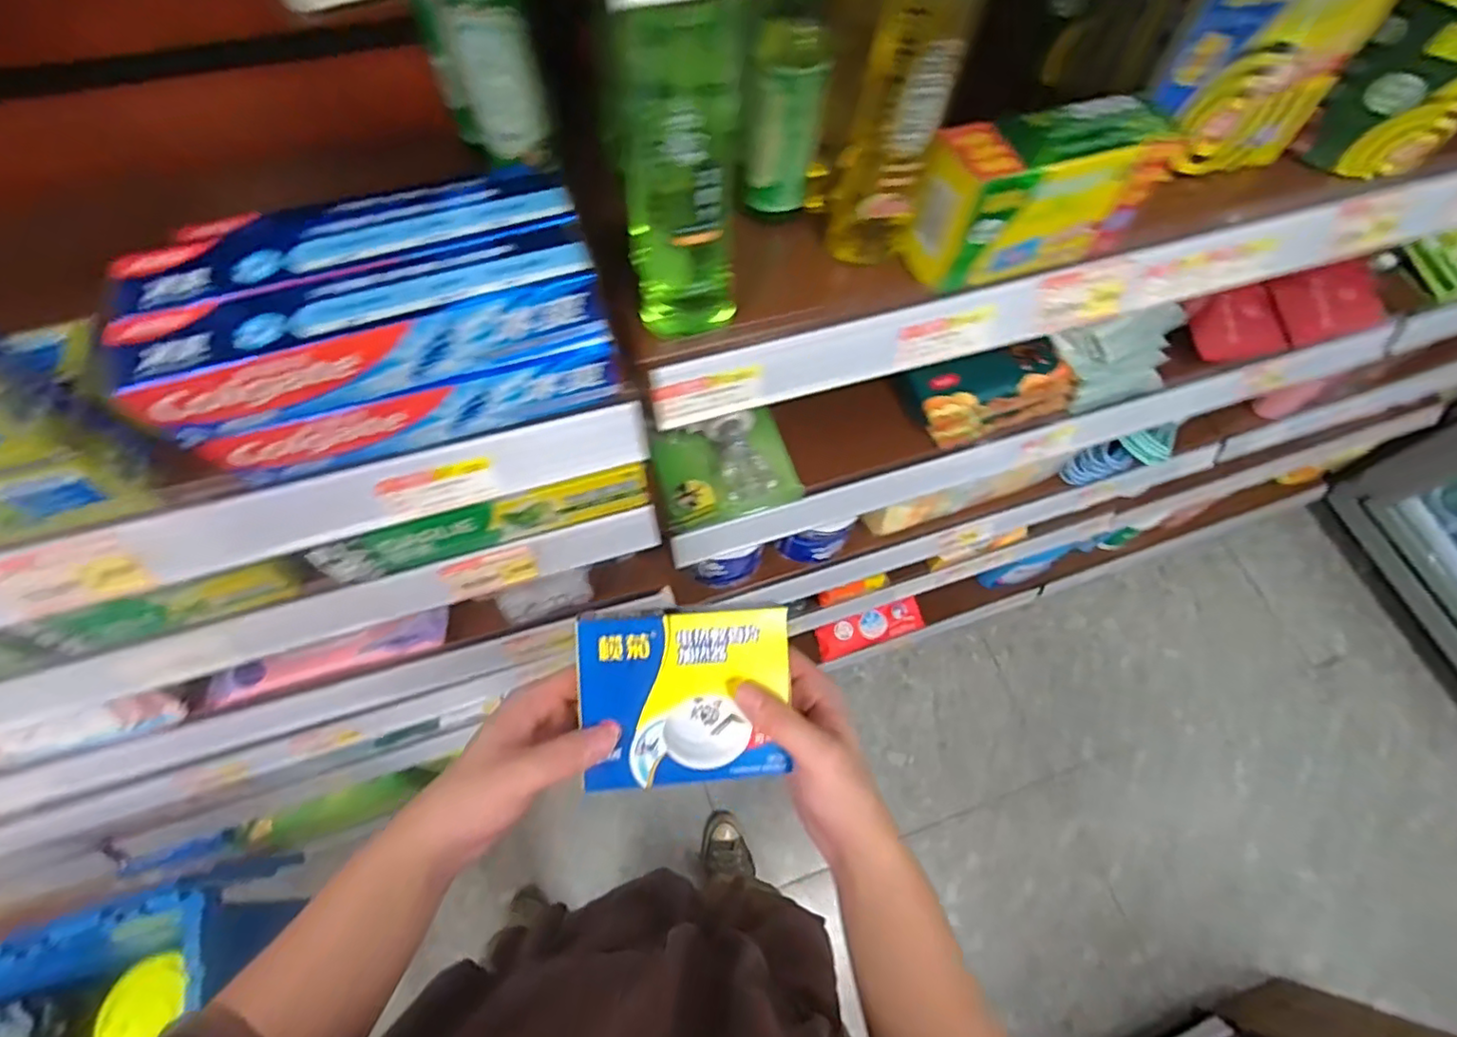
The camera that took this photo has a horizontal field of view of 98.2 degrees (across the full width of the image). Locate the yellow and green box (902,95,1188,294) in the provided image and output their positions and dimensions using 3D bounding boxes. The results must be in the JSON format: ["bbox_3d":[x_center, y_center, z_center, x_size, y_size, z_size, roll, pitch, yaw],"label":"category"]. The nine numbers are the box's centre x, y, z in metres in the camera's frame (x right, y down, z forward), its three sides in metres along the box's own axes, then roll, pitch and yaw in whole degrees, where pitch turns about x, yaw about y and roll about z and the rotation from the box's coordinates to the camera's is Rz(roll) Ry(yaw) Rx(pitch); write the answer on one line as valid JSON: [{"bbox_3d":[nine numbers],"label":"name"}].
[{"bbox_3d":[0.179,-0.190,0.371,0.136,0.073,0.049,-15,67,-9],"label":"yellow and green box"}]

